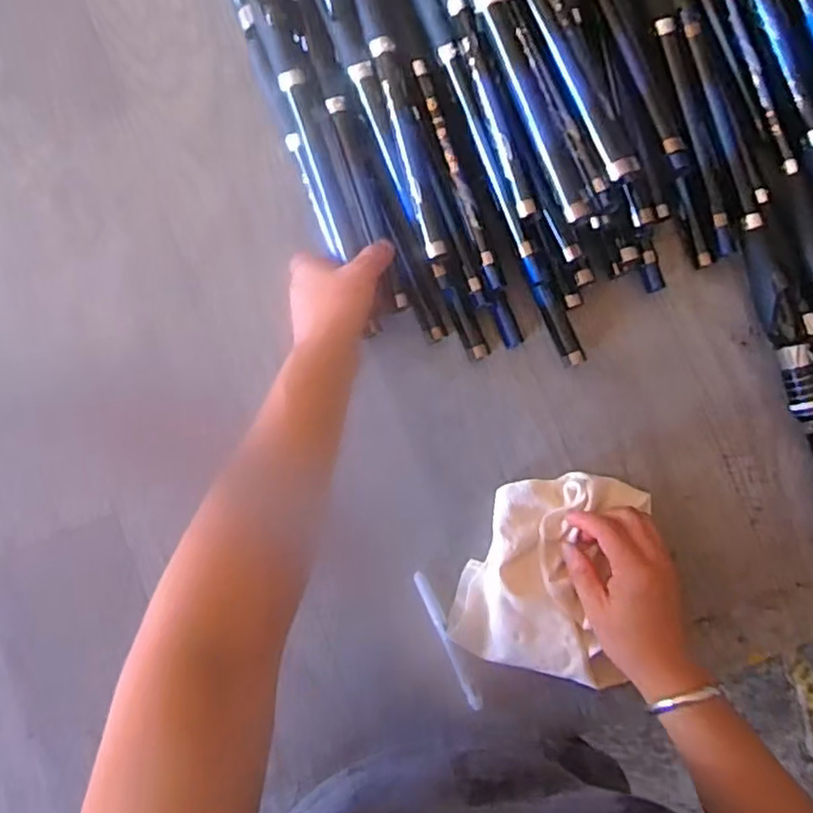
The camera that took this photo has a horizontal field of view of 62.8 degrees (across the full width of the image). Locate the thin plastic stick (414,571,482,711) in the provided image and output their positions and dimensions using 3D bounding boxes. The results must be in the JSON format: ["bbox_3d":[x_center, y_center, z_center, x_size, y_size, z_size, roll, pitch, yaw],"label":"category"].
[{"bbox_3d":[0.034,0.192,0.549,0.011,0.014,0.117,-24,87,-2],"label":"thin plastic stick"}]

